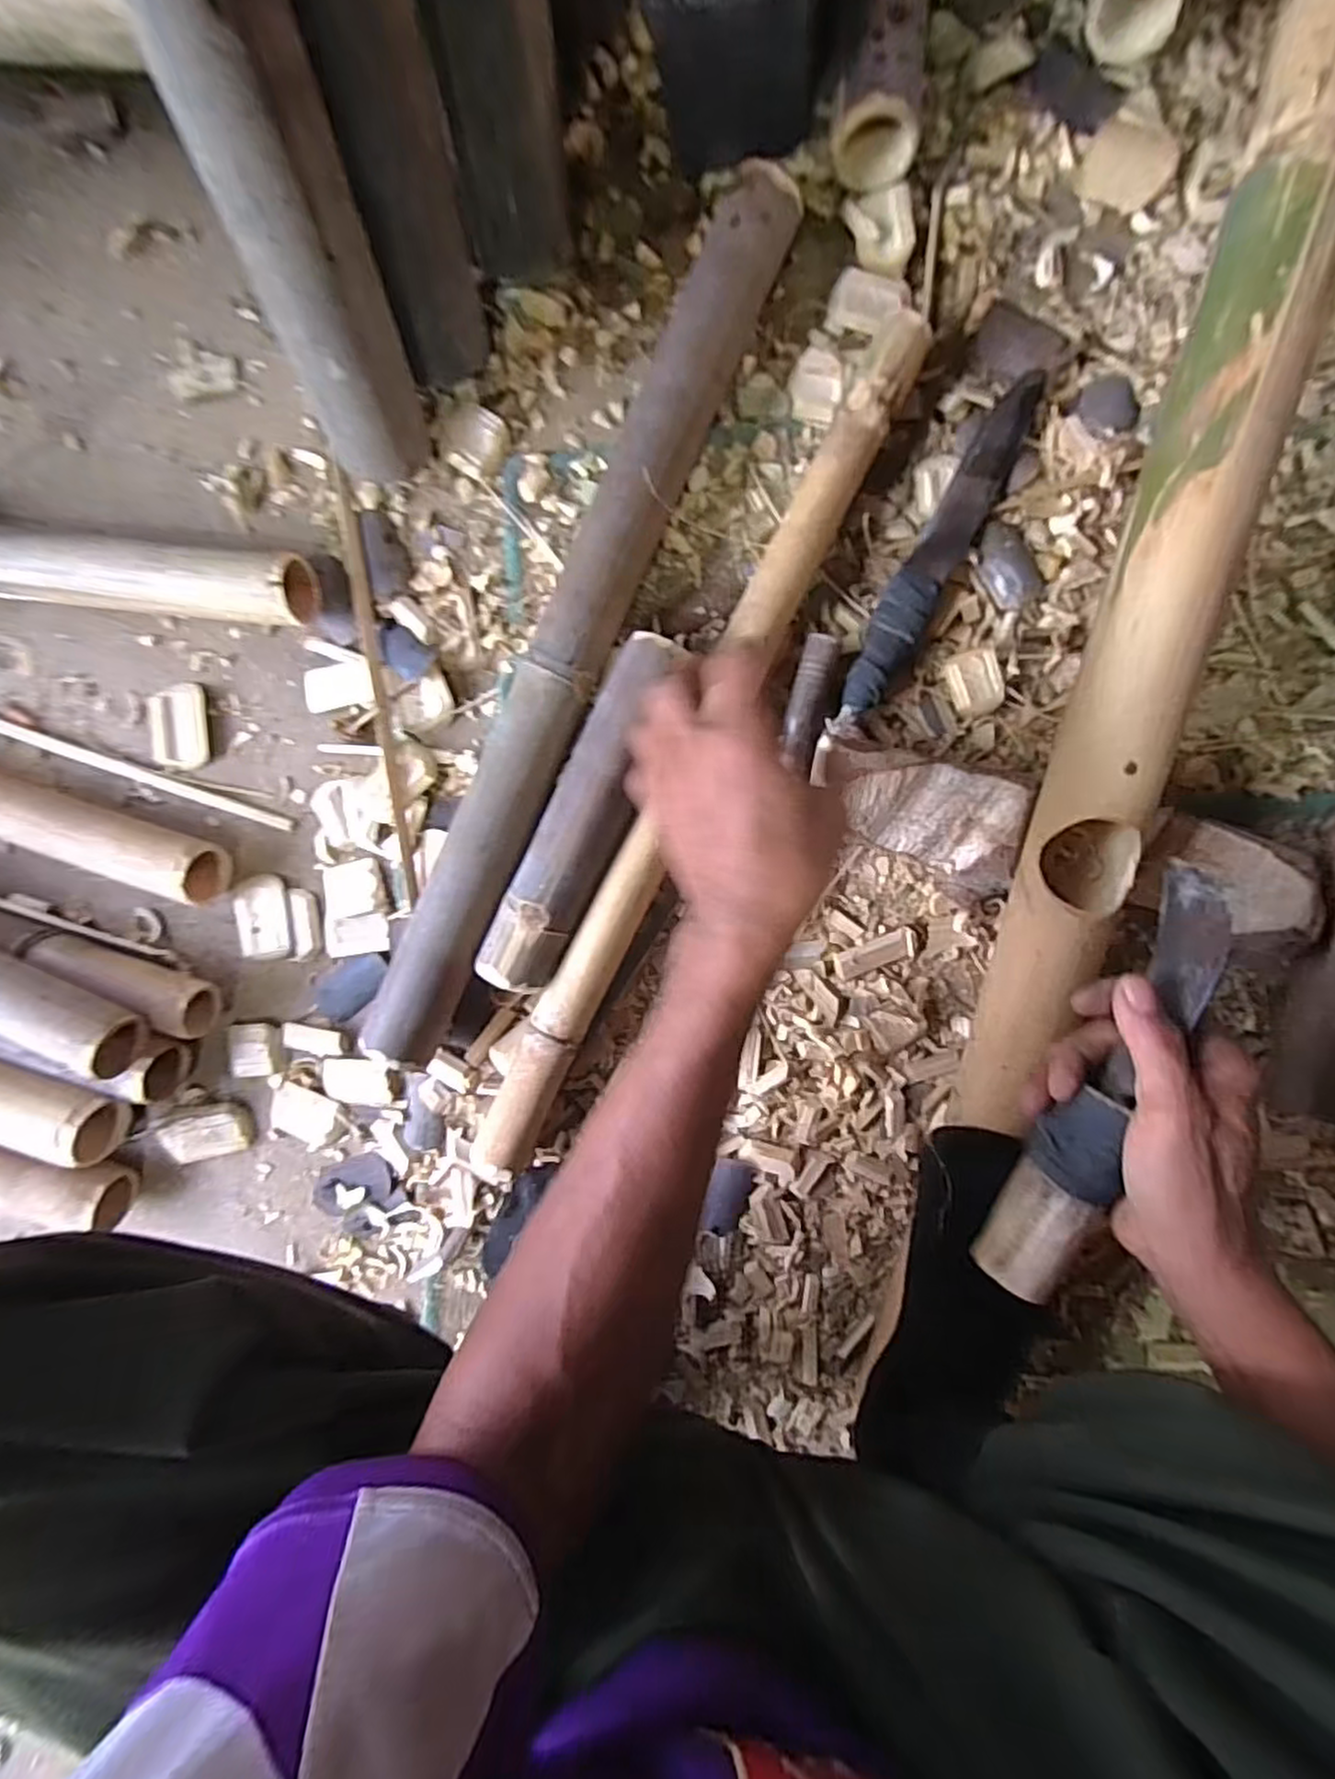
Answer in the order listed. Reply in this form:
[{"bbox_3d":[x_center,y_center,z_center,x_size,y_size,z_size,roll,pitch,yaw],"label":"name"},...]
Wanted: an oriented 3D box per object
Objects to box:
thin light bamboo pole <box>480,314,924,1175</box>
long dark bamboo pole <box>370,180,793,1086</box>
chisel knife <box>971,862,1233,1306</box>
[{"bbox_3d":[0.017,-0.095,0.508,0.046,0.038,0.680,27,95,3],"label":"thin light bamboo pole"},{"bbox_3d":[-0.065,-0.179,0.505,0.053,0.055,0.655,25,95,4],"label":"long dark bamboo pole"},{"bbox_3d":[0.226,0.100,0.360,0.033,0.048,0.232,26,93,3],"label":"chisel knife"}]

